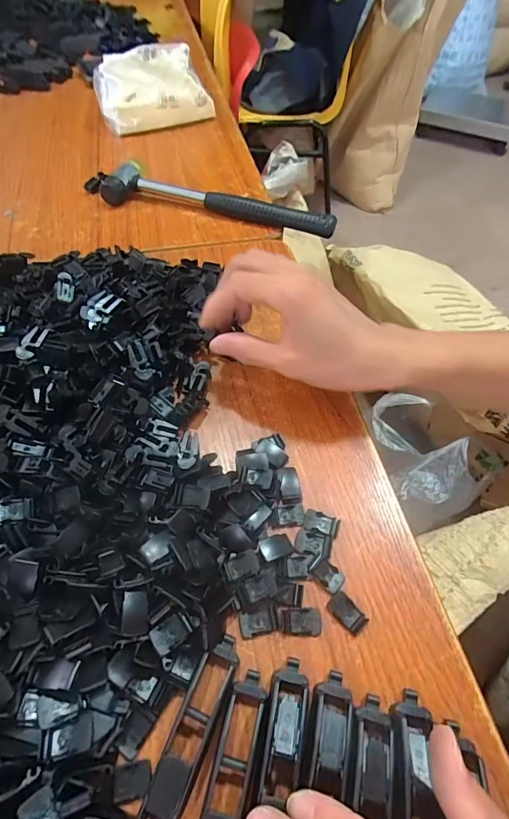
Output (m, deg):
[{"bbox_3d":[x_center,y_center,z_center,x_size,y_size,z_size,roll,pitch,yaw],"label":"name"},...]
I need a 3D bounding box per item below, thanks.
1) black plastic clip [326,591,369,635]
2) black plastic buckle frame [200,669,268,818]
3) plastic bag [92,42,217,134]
[{"bbox_3d":[0.049,0.106,0.217,0.020,0.004,0.013,38,64,23],"label":"black plastic clip"},{"bbox_3d":[-0.010,0.154,0.175,0.017,0.016,0.076,12,56,8],"label":"black plastic buckle frame"},{"bbox_3d":[-0.127,-0.404,0.525,0.140,0.075,0.055,-9,56,-8],"label":"plastic bag"}]

